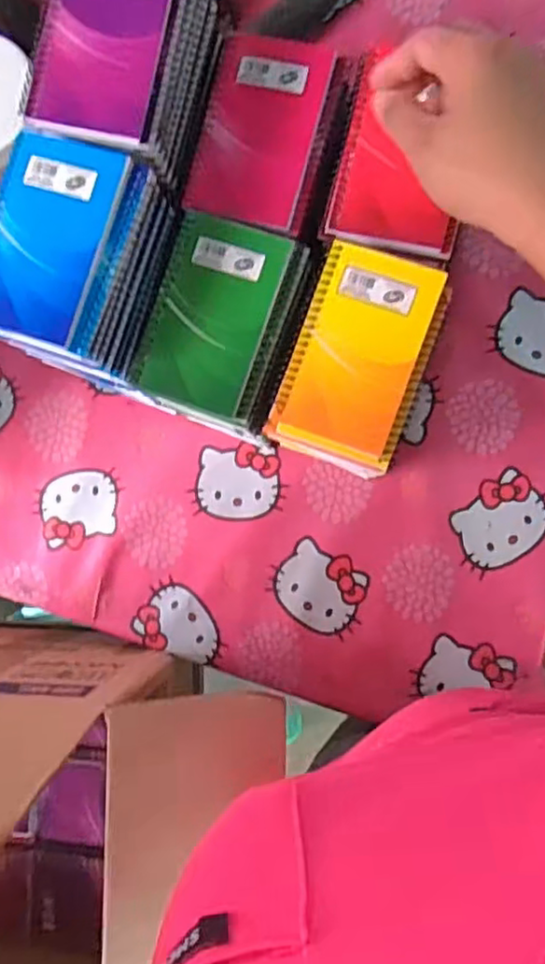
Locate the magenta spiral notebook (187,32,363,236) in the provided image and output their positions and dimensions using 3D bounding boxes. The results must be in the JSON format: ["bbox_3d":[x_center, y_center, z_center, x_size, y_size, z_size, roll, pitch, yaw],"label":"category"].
[{"bbox_3d":[-0.003,-0.253,0.470,0.098,0.013,0.135,12,91,8],"label":"magenta spiral notebook"}]

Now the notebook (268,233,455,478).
[{"bbox_3d":[0.060,-0.083,0.449,0.088,0.015,0.145,20,92,7],"label":"notebook"}]

